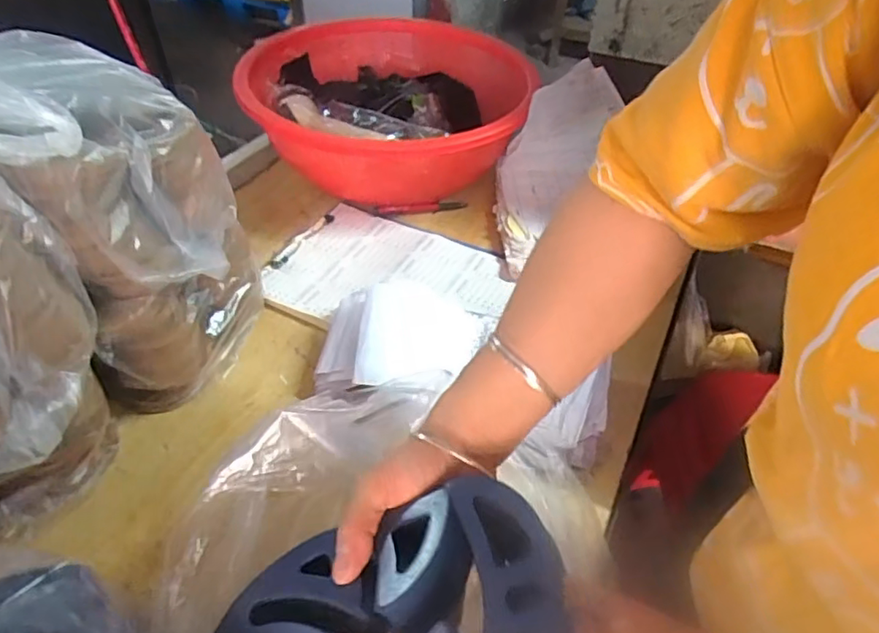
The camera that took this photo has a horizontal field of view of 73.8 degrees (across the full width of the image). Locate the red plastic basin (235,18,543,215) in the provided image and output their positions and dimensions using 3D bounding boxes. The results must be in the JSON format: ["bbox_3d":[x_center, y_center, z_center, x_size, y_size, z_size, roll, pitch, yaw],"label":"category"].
[{"bbox_3d":[-0.087,-0.285,0.848,0.400,0.150,0.390,2,44,-2],"label":"red plastic basin"}]

